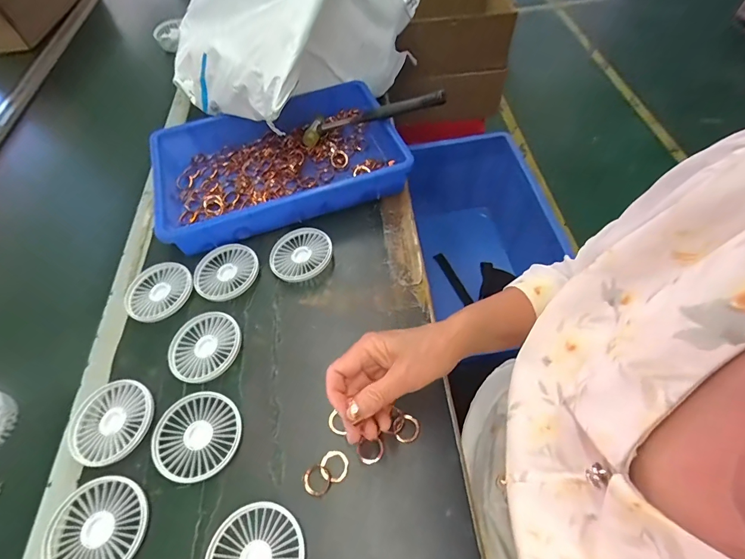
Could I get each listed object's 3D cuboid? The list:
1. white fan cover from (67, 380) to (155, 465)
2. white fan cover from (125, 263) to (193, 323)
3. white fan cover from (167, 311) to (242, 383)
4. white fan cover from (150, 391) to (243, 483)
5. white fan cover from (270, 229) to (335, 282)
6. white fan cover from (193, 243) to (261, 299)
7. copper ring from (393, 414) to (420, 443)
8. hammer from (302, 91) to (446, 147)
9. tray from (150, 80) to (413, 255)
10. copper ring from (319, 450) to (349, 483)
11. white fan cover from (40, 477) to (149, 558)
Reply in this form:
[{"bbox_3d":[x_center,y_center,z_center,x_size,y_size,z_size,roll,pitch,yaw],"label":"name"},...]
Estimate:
[{"bbox_3d":[-0.292,0.154,0.418,0.094,0.009,0.086,13,59,13],"label":"white fan cover"},{"bbox_3d":[-0.288,0.015,0.508,0.090,0.012,0.085,22,61,18],"label":"white fan cover"},{"bbox_3d":[-0.206,0.079,0.460,0.088,0.007,0.086,36,66,25],"label":"white fan cover"},{"bbox_3d":[-0.188,0.167,0.408,0.086,0.014,0.086,20,60,18],"label":"white fan cover"},{"bbox_3d":[-0.102,-0.036,0.532,0.086,0.020,0.090,-29,59,-14],"label":"white fan cover"},{"bbox_3d":[-0.201,-0.011,0.522,0.086,0.012,0.086,-37,61,-18],"label":"white fan cover"},{"bbox_3d":[0.036,0.159,0.405,0.028,0.005,0.027,-2,56,4],"label":"copper ring"},{"bbox_3d":[0.000,-0.263,0.607,0.238,0.031,0.076,-2,54,28],"label":"hammer"},{"bbox_3d":[-0.153,-0.196,0.612,0.357,0.066,0.267,-19,57,-7],"label":"tray"},{"bbox_3d":[-0.038,0.190,0.386,0.027,0.006,0.028,-2,56,4],"label":"copper ring"},{"bbox_3d":[-0.264,0.239,0.364,0.086,0.013,0.086,23,61,19],"label":"white fan cover"}]

